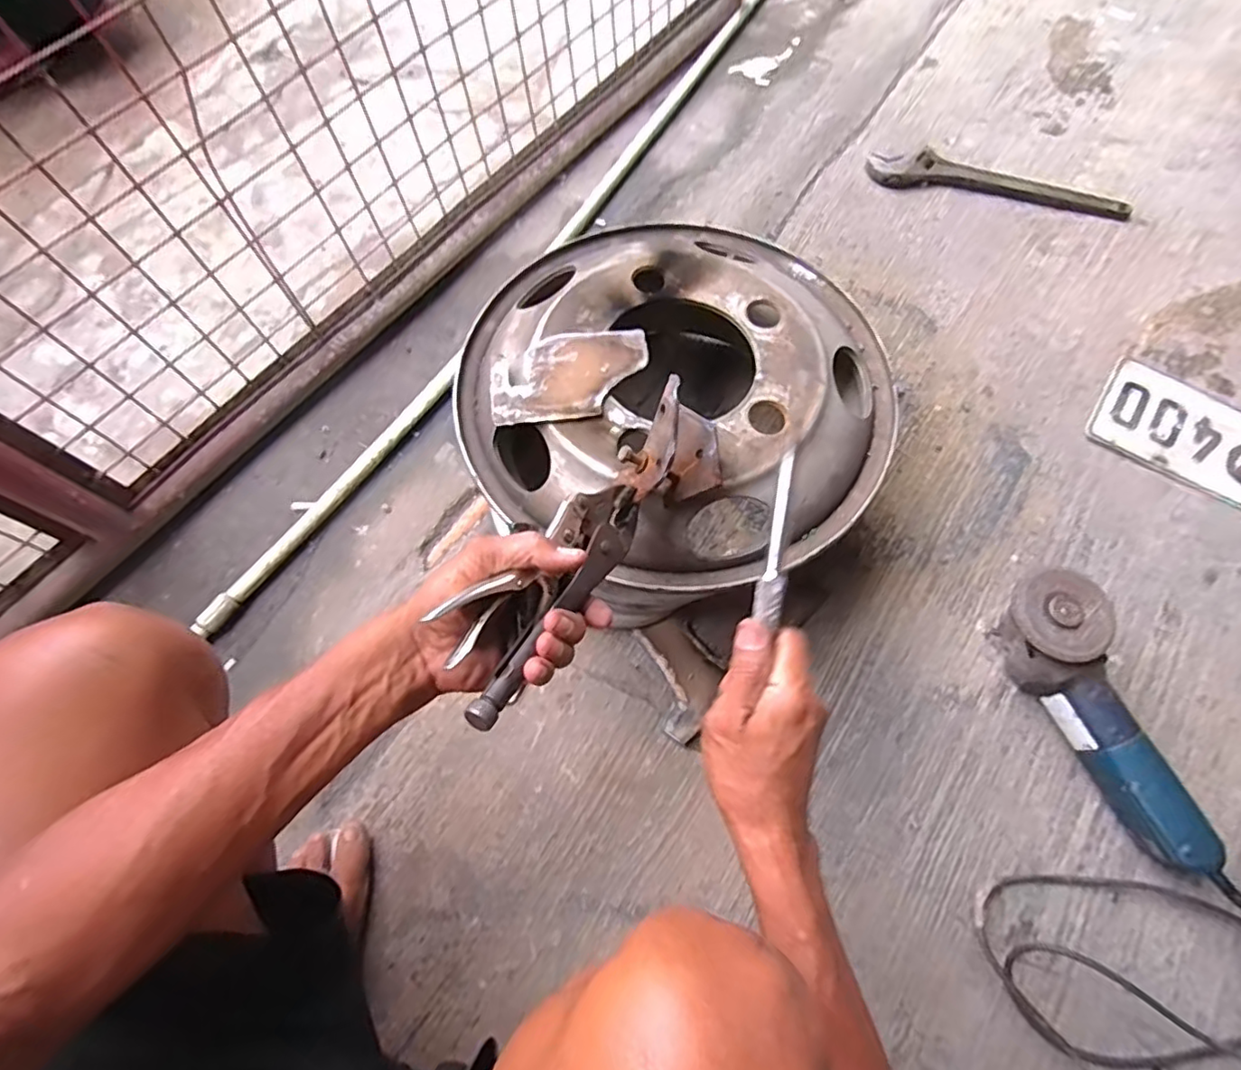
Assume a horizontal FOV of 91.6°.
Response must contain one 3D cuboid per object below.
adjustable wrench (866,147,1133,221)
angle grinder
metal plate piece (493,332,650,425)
[{"bbox_3d":[0.577,-0.549,0.928,0.376,0.023,0.083,12,68,7],"label":"adjustable wrench"},{"bbox_3d":[0.465,0.172,0.590,0.084,0.085,0.285,-23,81,-8],"label":"angle grinder"},{"bbox_3d":[-0.045,-0.149,0.557,0.146,0.009,0.090,-13,67,-4],"label":"metal plate piece"}]

